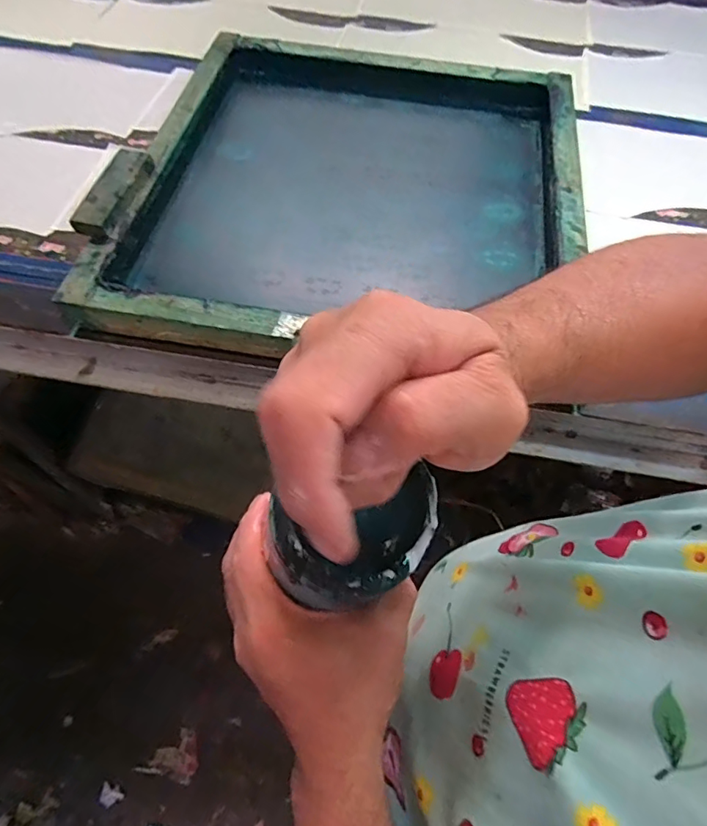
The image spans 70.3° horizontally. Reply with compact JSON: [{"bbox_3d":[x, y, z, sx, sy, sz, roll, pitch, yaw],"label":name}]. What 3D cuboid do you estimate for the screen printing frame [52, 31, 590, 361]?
[{"bbox_3d":[0.006,-0.344,0.746,0.629,0.055,0.656,10,59,4],"label":"screen printing frame"}]

